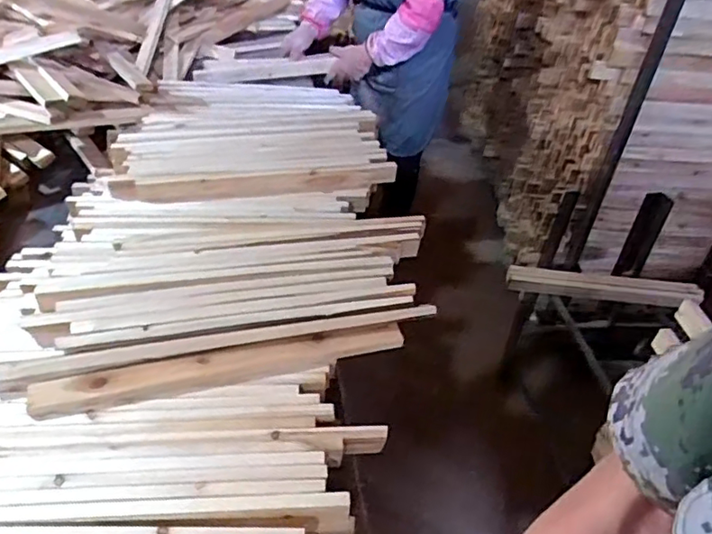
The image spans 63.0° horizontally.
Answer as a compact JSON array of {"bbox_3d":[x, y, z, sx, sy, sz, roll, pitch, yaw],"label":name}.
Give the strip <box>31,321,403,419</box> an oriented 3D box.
[{"bbox_3d":[-0.172,0.131,0.783,0.484,0.027,0.050,-7,42,-15],"label":"strip"}]

